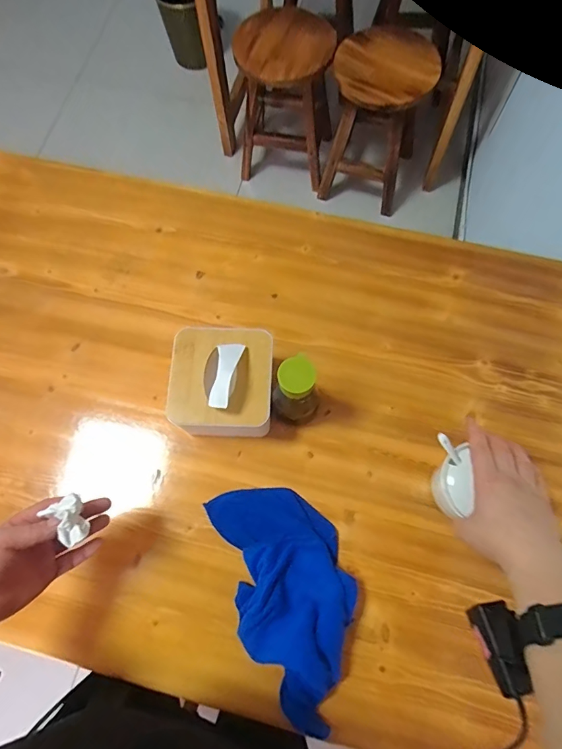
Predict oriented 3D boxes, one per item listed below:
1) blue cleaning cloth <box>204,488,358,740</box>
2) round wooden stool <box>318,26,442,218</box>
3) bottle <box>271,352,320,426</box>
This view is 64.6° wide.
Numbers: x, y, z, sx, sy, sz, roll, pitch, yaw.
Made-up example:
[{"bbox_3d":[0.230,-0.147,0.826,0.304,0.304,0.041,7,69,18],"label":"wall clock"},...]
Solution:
[{"bbox_3d":[0.015,0.259,0.527,0.137,0.038,0.262,-19,73,-5],"label":"blue cleaning cloth"},{"bbox_3d":[0.292,-0.780,1.389,0.290,0.407,0.310,14,73,5],"label":"round wooden stool"},{"bbox_3d":[0.020,0.026,0.553,0.050,0.136,0.049,38,76,12],"label":"bottle"}]

